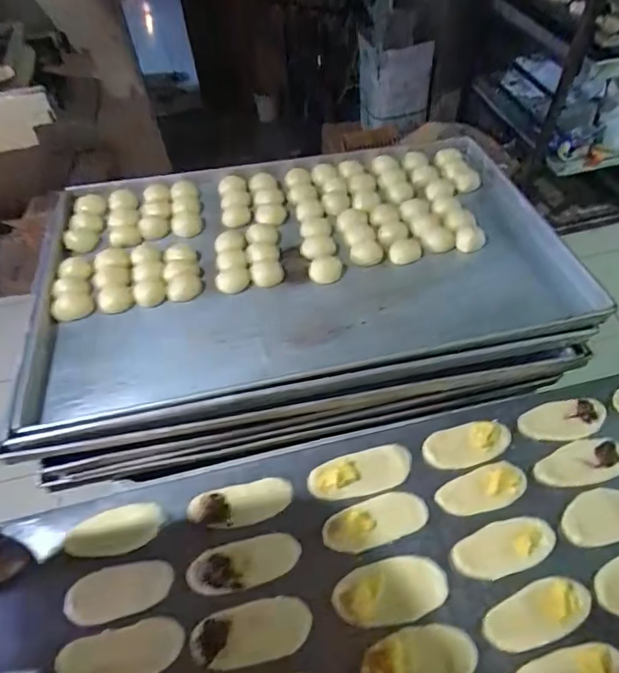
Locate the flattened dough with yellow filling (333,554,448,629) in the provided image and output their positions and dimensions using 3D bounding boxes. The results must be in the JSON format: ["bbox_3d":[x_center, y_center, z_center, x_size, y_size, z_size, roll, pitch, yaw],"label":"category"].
[{"bbox_3d":[0.086,0.270,0.508,0.119,0.009,0.058,-11,53,-5],"label":"flattened dough with yellow filling"}]

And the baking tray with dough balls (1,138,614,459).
[{"bbox_3d":[-0.022,-0.116,0.716,0.765,0.051,0.475,-11,51,-5],"label":"baking tray with dough balls"}]

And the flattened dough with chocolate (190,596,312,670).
[{"bbox_3d":[-0.058,0.301,0.485,0.117,0.007,0.052,-11,53,-5],"label":"flattened dough with chocolate"}]

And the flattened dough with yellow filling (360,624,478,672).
[{"bbox_3d":[0.105,0.314,0.464,0.110,0.013,0.054,-10,53,-4],"label":"flattened dough with yellow filling"}]

